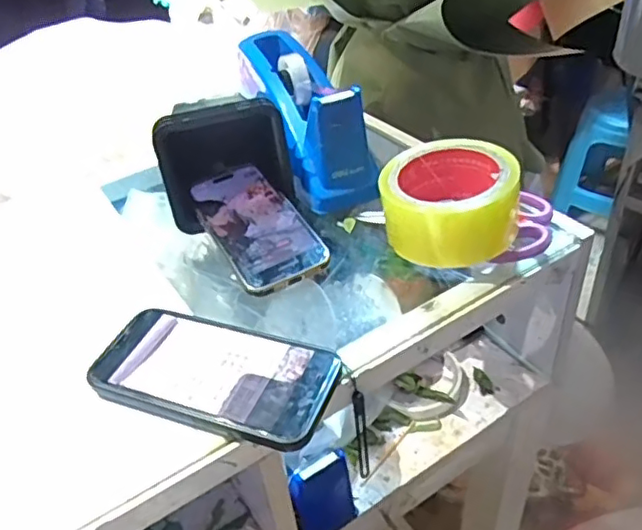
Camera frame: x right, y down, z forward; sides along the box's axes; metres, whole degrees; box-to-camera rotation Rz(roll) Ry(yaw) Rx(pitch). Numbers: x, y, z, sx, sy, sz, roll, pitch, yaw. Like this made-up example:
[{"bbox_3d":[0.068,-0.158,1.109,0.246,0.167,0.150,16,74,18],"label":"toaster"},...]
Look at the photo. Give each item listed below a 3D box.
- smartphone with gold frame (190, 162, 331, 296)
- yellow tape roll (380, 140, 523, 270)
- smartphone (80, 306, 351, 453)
[{"bbox_3d":[-0.057,-0.036,0.508,0.075,0.007,0.149,-24,50,-18],"label":"smartphone with gold frame"},{"bbox_3d":[0.101,-0.051,0.468,0.095,0.056,0.095,-4,38,3],"label":"yellow tape roll"},{"bbox_3d":[-0.070,0.070,0.396,0.157,0.011,0.077,10,41,20],"label":"smartphone"}]

